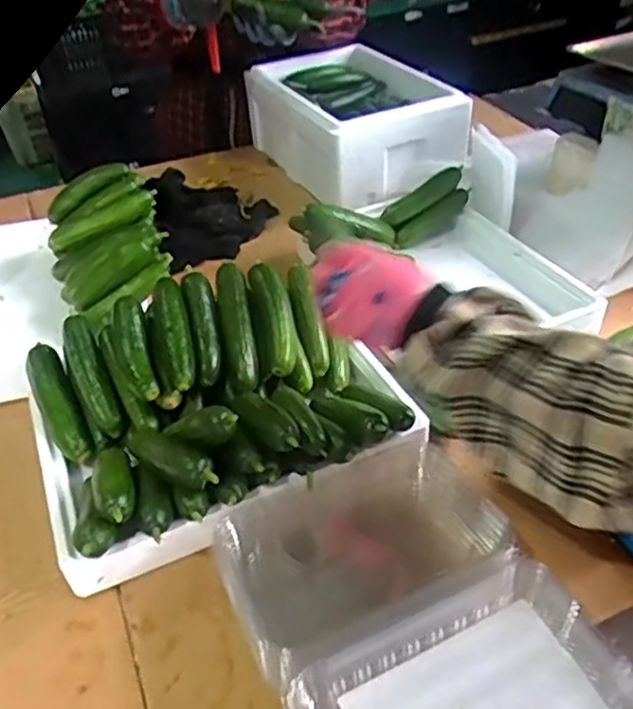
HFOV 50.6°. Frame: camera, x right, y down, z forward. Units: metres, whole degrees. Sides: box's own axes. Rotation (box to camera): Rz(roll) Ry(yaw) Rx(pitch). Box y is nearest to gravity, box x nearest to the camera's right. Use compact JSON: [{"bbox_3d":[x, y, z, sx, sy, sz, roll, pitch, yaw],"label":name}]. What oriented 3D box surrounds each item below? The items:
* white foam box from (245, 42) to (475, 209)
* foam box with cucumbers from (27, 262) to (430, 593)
[{"bbox_3d":[0.069,-0.416,1.206,0.262,0.145,0.415,-20,43,-18],"label":"white foam box"},{"bbox_3d":[-0.098,0.043,0.678,0.353,0.128,0.273,-18,42,-16],"label":"foam box with cucumbers"}]

